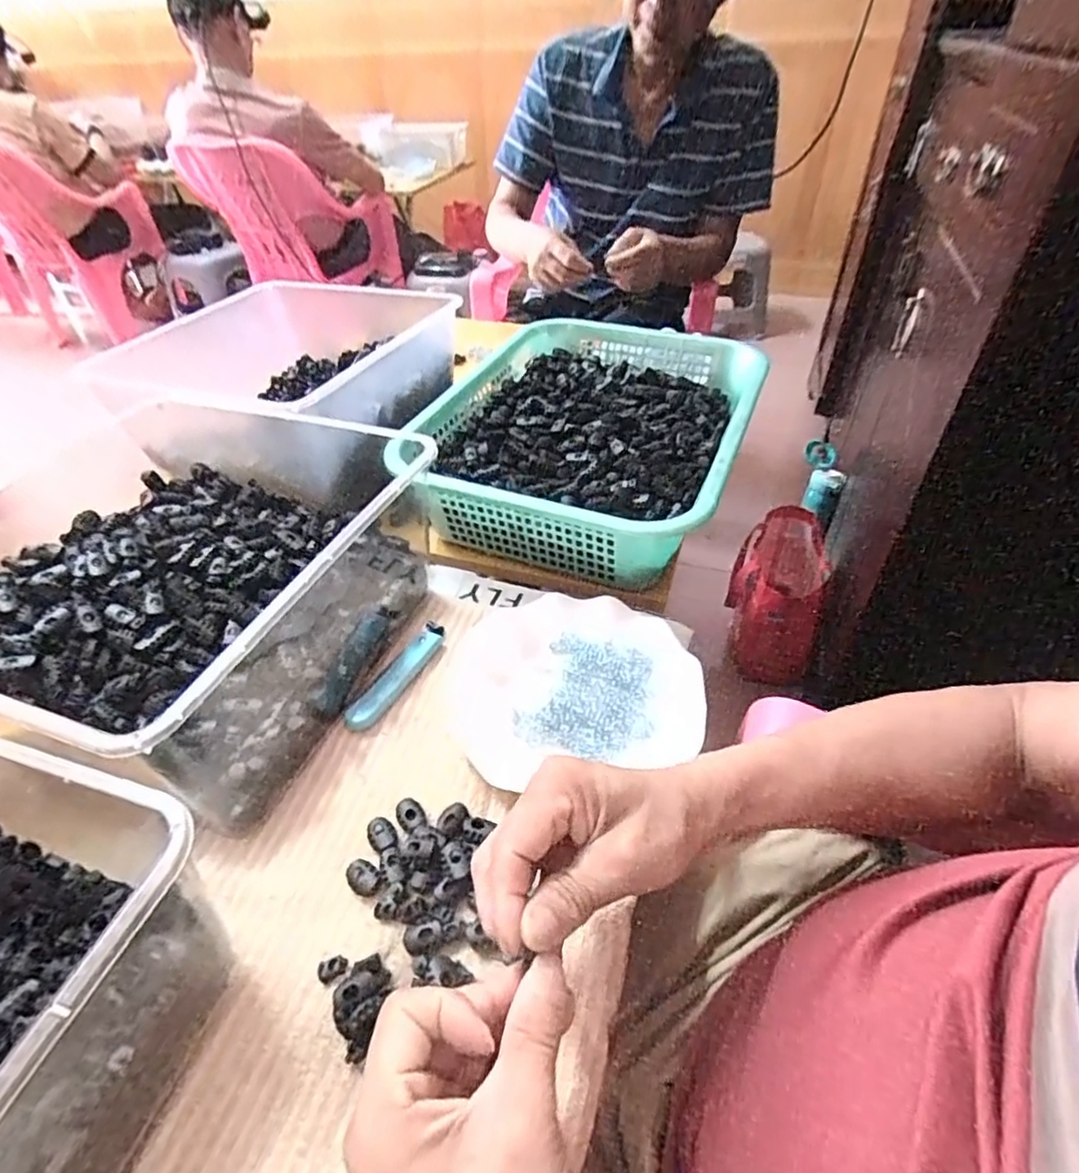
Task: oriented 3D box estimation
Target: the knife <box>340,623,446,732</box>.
[{"bbox_3d":[-0.110,0.067,0.481,0.023,0.008,0.108,21,48,23],"label":"knife"}]

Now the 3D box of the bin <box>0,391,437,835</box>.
[{"bbox_3d":[-0.281,-0.018,0.484,0.349,0.136,0.343,11,45,14],"label":"bin"}]

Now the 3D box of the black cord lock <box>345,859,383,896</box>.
[{"bbox_3d":[-0.106,0.175,0.369,0.022,0.007,0.017,32,53,31],"label":"black cord lock"}]

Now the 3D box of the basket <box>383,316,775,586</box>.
[{"bbox_3d":[0.054,-0.160,0.652,0.305,0.090,0.383,15,46,18],"label":"basket"}]

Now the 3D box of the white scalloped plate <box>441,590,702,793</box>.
[{"bbox_3d":[0.024,0.067,0.469,0.180,0.018,0.160,-5,43,-3],"label":"white scalloped plate"}]

